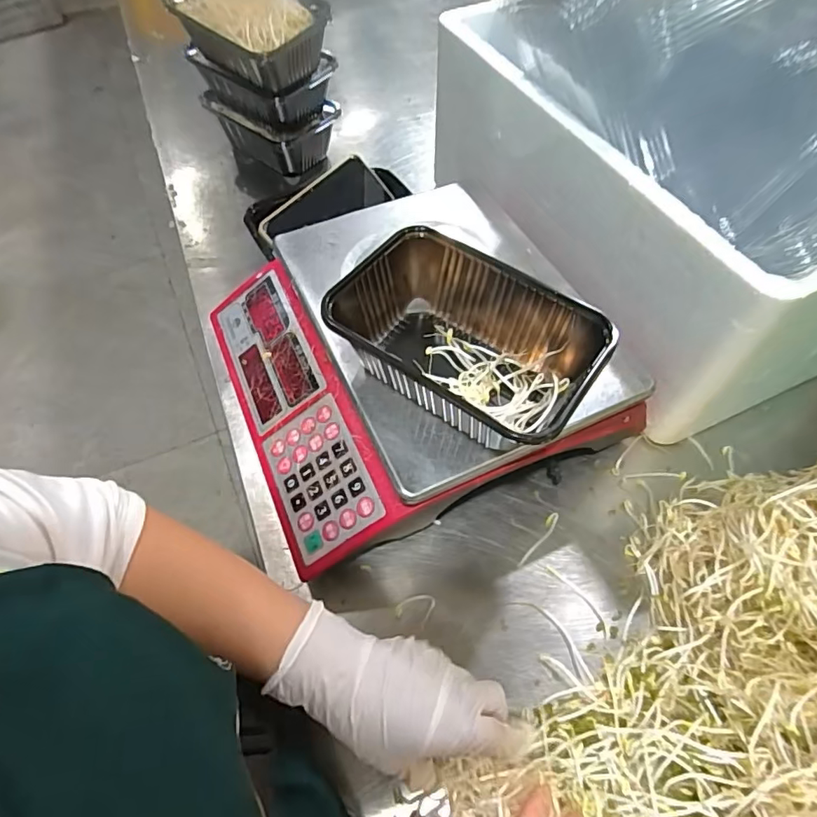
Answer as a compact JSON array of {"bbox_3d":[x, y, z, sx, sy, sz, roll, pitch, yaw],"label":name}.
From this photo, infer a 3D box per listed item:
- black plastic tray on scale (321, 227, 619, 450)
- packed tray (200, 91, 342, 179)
[{"bbox_3d":[0.041,-0.047,0.381,0.175,0.071,0.120,33,63,20],"label":"black plastic tray on scale"},{"bbox_3d":[-0.191,-0.398,0.744,0.173,0.073,0.105,32,63,20],"label":"packed tray"}]

